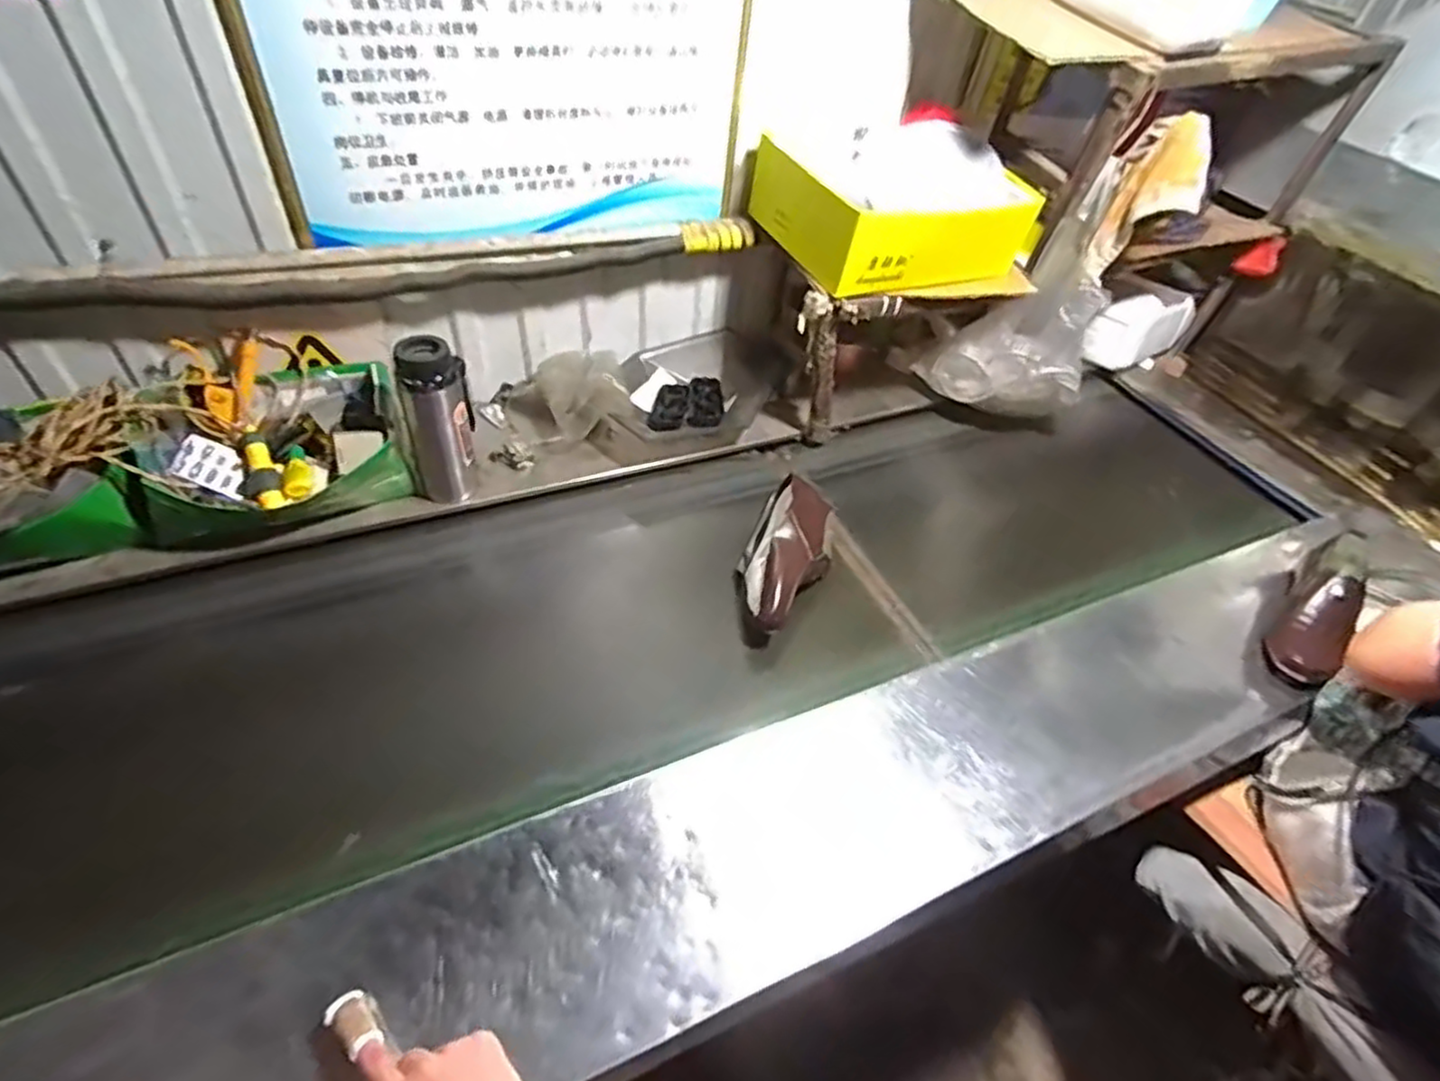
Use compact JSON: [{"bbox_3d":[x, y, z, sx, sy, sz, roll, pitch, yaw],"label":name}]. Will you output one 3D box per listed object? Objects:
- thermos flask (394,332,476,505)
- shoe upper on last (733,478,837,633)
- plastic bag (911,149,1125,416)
[{"bbox_3d":[-0.392,-0.160,1.006,0.088,0.243,0.074,-12,50,-17],"label":"thermos flask"},{"bbox_3d":[0.090,0.023,0.991,0.116,0.109,0.254,15,47,6],"label":"shoe upper on last"},{"bbox_3d":[0.502,-0.385,1.162,0.252,0.366,0.127,26,50,16],"label":"plastic bag"}]

